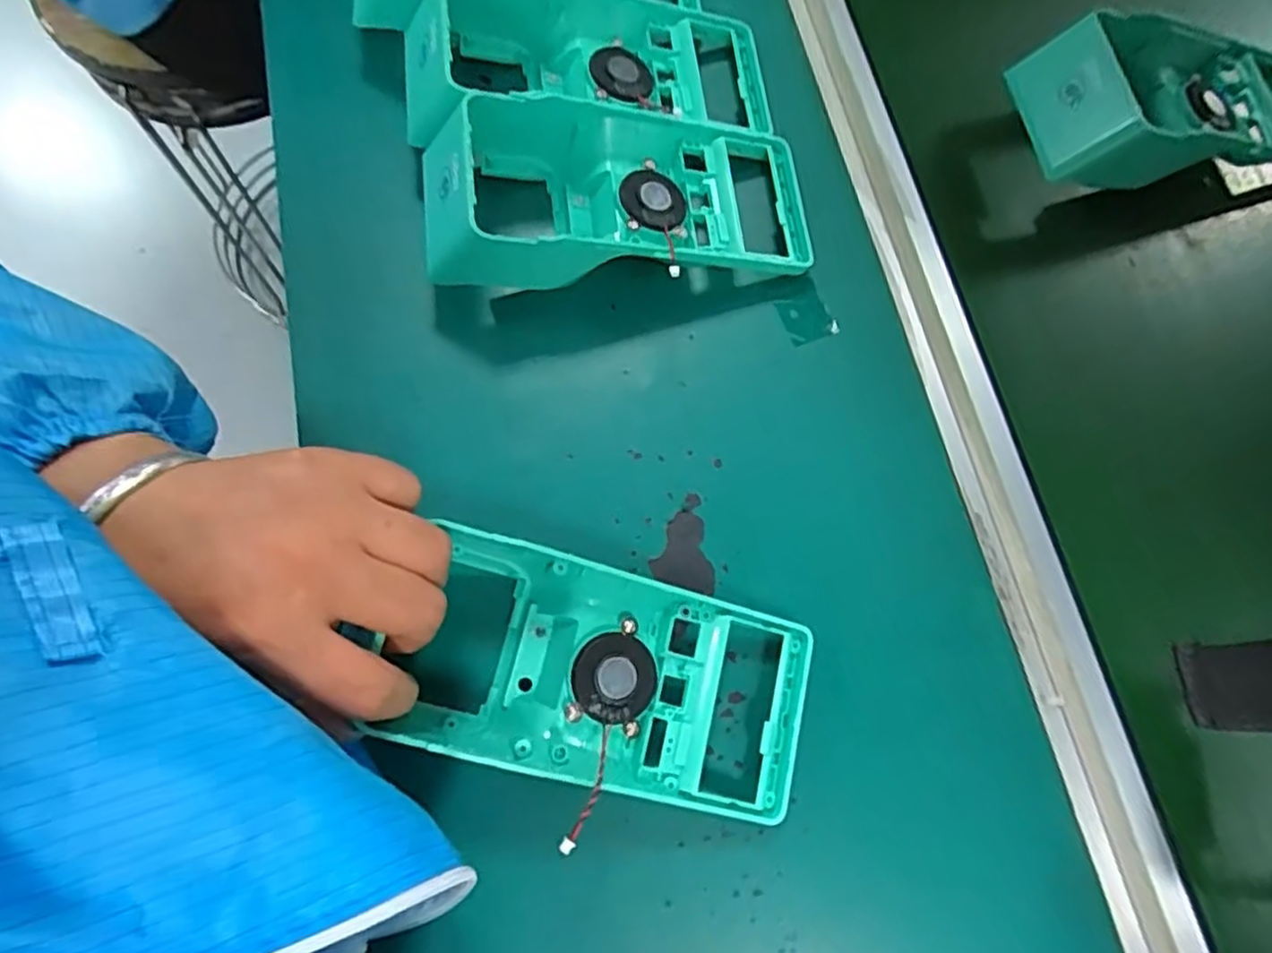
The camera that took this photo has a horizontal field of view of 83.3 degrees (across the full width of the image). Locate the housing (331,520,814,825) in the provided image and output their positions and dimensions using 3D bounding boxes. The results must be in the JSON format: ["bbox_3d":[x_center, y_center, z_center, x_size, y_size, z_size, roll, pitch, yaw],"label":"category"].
[{"bbox_3d":[-0.009,0.080,0.284,0.158,0.049,0.085,15,73,3],"label":"housing"}]

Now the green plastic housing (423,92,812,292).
[{"bbox_3d":[-0.006,-0.135,0.350,0.188,0.055,0.084,-6,73,-5],"label":"green plastic housing"}]

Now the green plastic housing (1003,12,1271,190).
[{"bbox_3d":[0.303,-0.204,0.388,0.189,0.053,0.089,-9,73,-6],"label":"green plastic housing"}]

